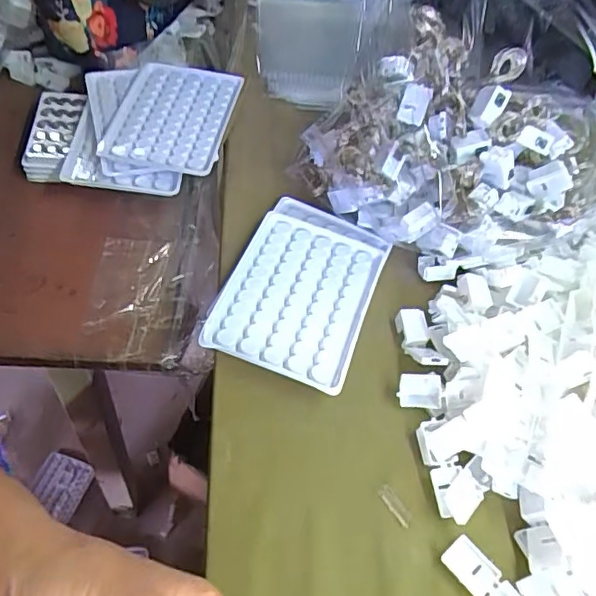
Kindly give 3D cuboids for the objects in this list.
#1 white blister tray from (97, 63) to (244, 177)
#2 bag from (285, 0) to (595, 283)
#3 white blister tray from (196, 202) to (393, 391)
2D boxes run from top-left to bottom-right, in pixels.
[{"bbox_3d":[-0.108,-0.156,0.483,0.100,0.014,0.118,15,55,1],"label":"white blister tray"},{"bbox_3d":[0.134,-0.123,0.399,0.220,0.133,0.175,38,60,20],"label":"bag"},{"bbox_3d":[0.005,-0.010,0.385,0.092,0.022,0.141,20,55,5],"label":"white blister tray"}]

